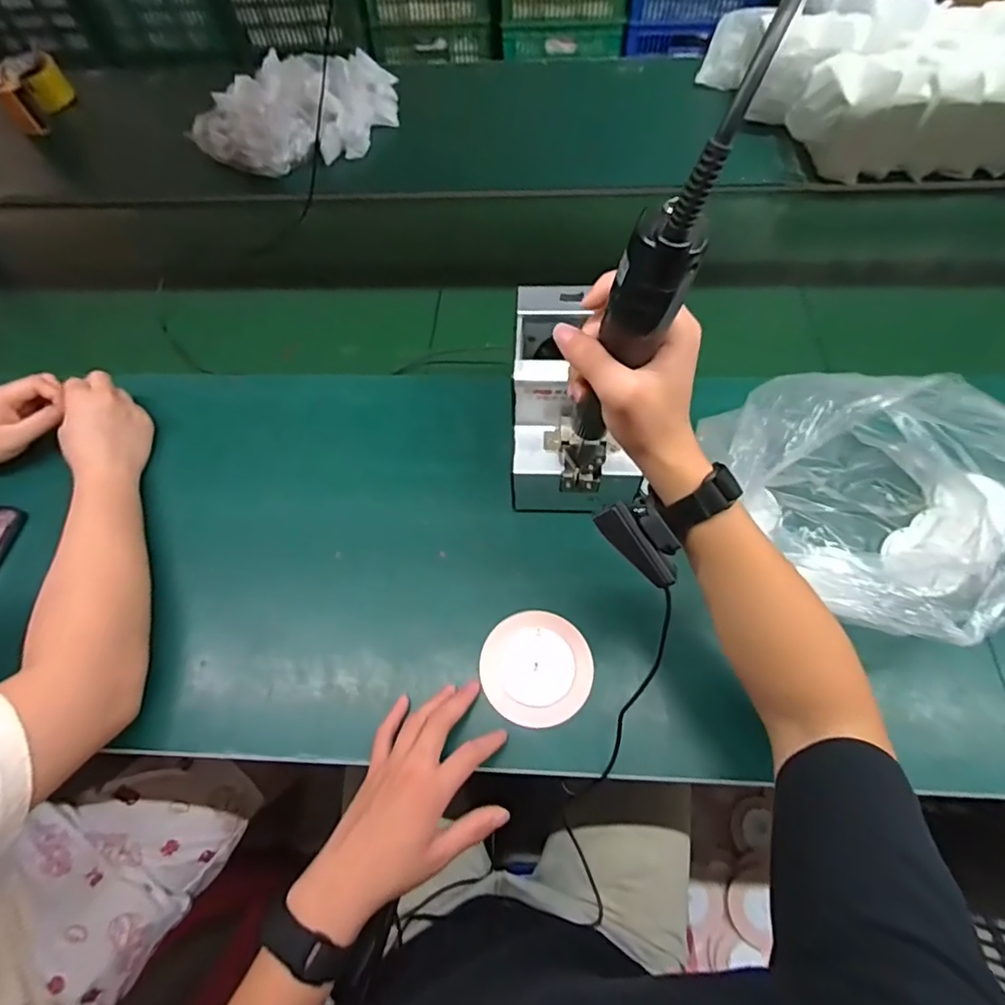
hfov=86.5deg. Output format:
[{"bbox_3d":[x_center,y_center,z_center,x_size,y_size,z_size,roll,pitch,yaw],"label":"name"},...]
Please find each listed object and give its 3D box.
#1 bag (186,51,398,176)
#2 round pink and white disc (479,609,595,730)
[{"bbox_3d":[-0.362,-0.685,0.935,0.352,0.080,0.266,-10,61,-3],"label":"bag"},{"bbox_3d":[0.032,0.152,0.497,0.099,0.009,0.101,-1,60,2],"label":"round pink and white disc"}]

